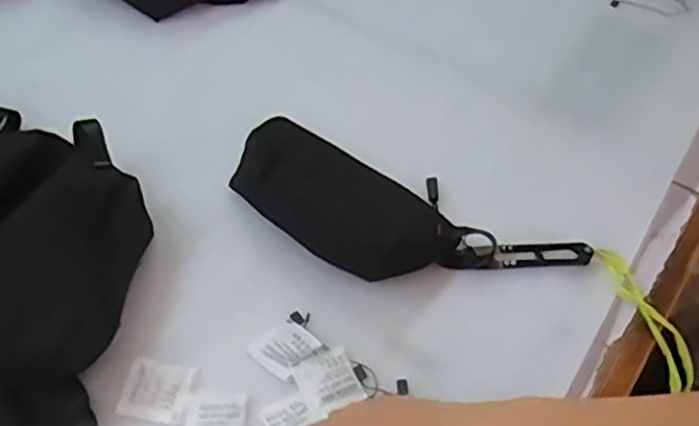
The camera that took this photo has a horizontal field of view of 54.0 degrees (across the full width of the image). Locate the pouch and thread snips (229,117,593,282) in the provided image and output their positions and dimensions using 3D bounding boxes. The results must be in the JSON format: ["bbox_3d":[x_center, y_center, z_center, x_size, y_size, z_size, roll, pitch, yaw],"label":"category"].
[{"bbox_3d":[0.036,0.003,0.528,0.274,0.027,0.114,21,55,13],"label":"pouch and thread snips"}]

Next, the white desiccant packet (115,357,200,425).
[{"bbox_3d":[-0.127,0.117,0.453,0.044,0.004,0.041,8,54,4],"label":"white desiccant packet"}]

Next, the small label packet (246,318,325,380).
[{"bbox_3d":[-0.045,0.091,0.472,0.035,0.007,0.038,38,61,23],"label":"small label packet"}]

